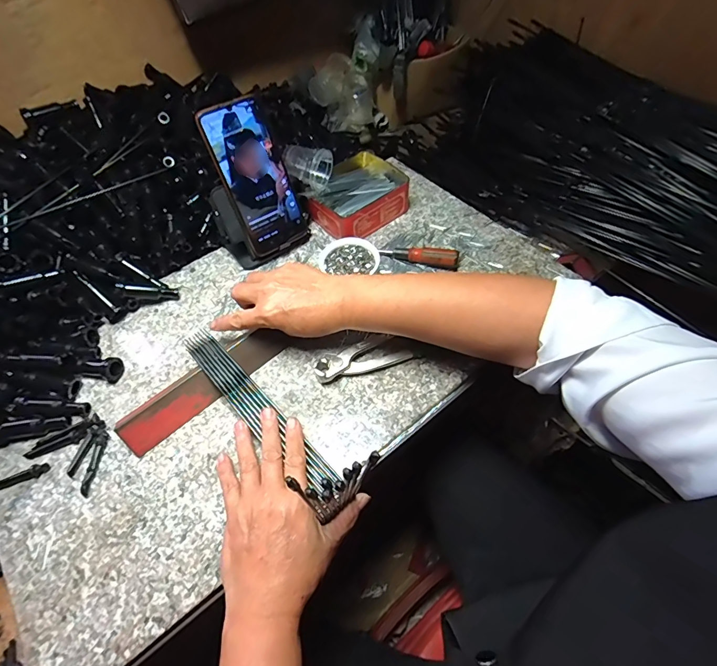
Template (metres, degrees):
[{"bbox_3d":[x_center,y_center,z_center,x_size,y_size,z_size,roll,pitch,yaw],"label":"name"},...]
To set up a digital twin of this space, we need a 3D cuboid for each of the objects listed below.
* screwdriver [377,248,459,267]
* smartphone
[{"bbox_3d":[0.076,-0.096,0.509,0.096,0.025,0.015,15,58,13],"label":"screwdriver"},{"bbox_3d":[-0.119,-0.180,0.478,0.076,0.165,0.007,-31,35,-17],"label":"smartphone"}]

